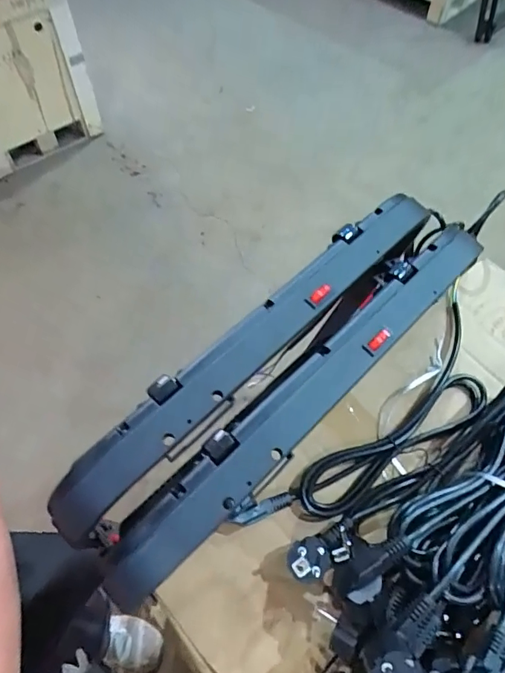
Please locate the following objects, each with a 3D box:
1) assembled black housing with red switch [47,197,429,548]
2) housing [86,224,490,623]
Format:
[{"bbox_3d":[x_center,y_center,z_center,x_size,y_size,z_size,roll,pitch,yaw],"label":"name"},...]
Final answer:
[{"bbox_3d":[0.008,0.005,0.413,0.432,0.051,0.055,-40,68,-22],"label":"assembled black housing with red switch"},{"bbox_3d":[0.048,0.047,0.399,0.425,0.062,0.065,-39,68,-22],"label":"housing"}]

